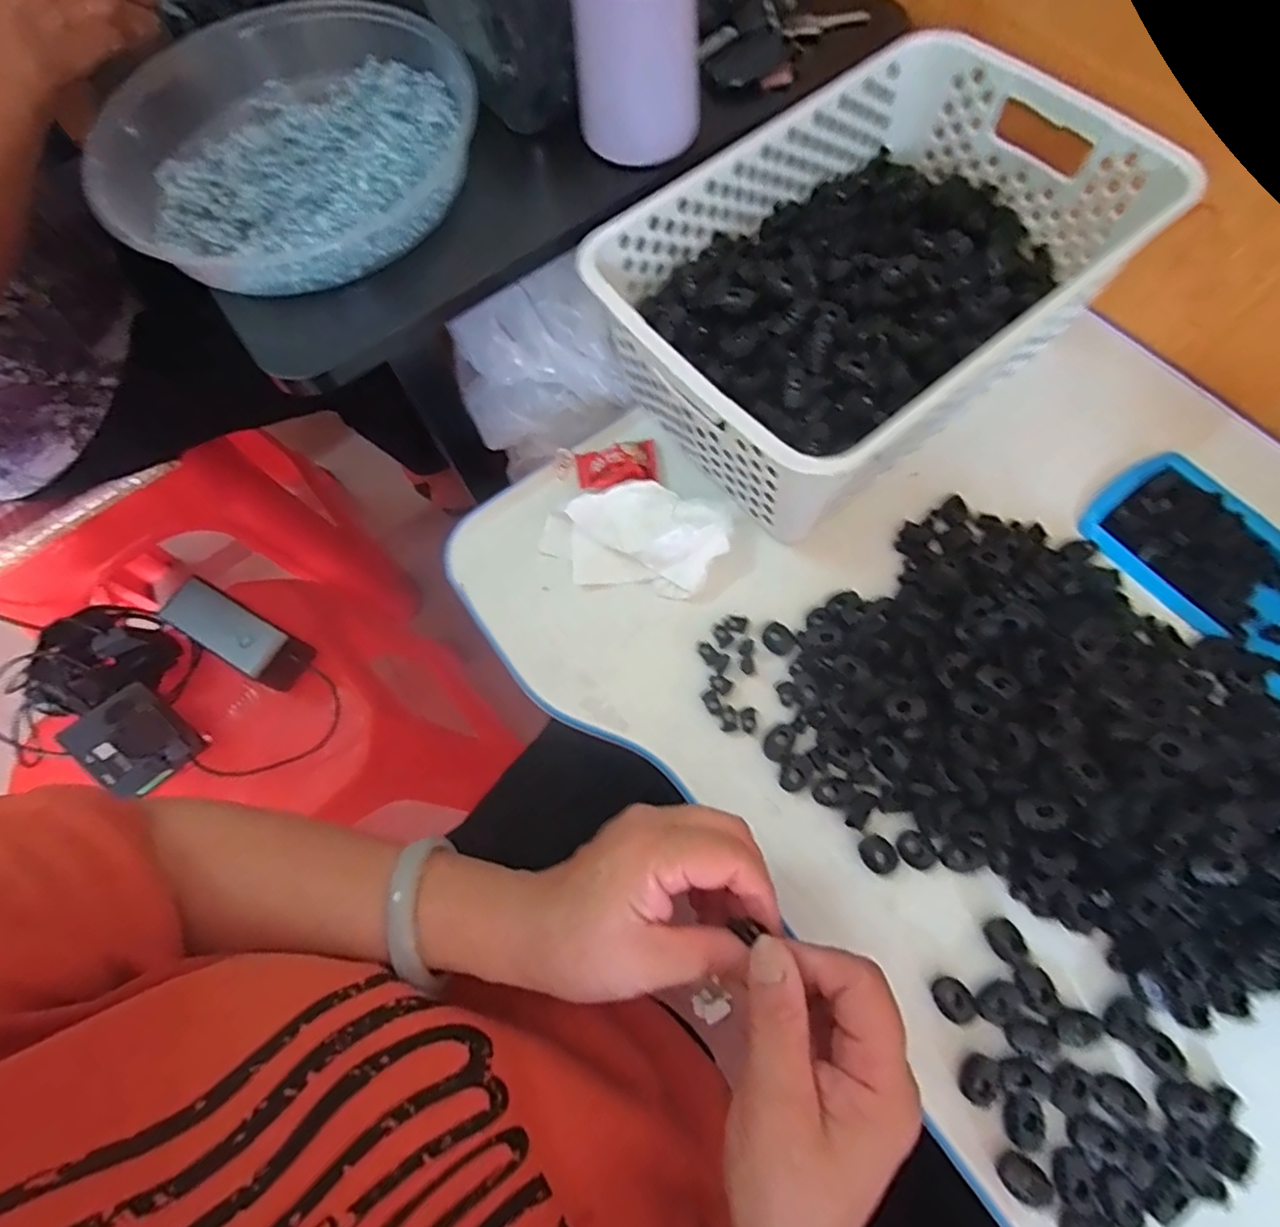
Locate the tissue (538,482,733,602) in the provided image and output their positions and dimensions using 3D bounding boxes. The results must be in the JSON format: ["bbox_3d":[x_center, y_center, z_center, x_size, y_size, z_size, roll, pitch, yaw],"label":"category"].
[{"bbox_3d":[-0.004,-0.052,0.401,0.116,0.033,0.068,8,70,8],"label":"tissue"}]

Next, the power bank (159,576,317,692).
[{"bbox_3d":[-0.360,0.018,0.568,0.129,0.025,0.046,31,71,2],"label":"power bank"}]

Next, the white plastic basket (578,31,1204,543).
[{"bbox_3d":[0.143,-0.203,0.409,0.314,0.117,0.205,-39,70,-10],"label":"white plastic basket"}]

